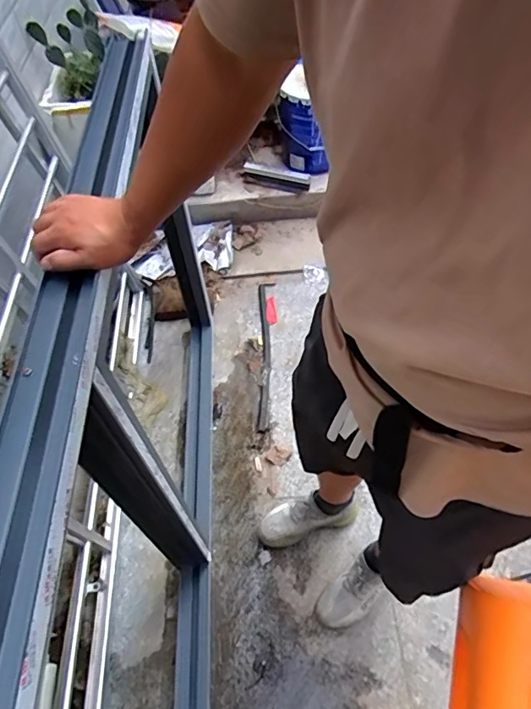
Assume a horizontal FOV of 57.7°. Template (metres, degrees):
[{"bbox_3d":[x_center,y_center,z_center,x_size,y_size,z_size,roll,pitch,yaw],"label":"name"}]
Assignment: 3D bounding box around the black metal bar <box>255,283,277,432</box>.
[{"bbox_3d":[0.004,-0.023,1.696,0.061,0.011,0.626,-1,55,4],"label":"black metal bar"}]

